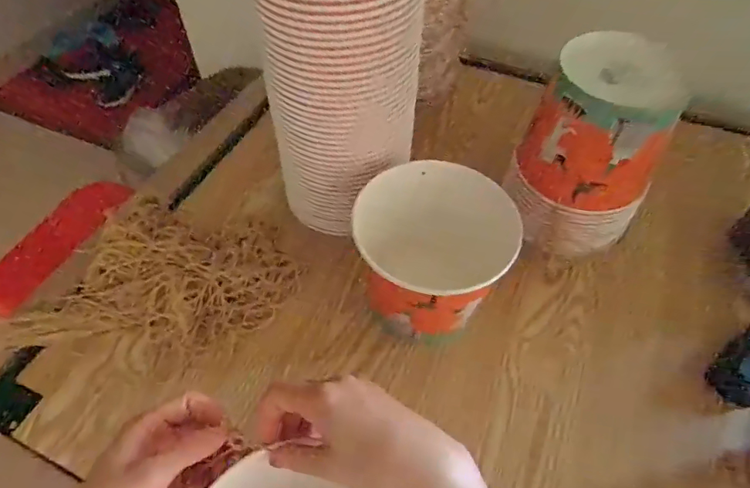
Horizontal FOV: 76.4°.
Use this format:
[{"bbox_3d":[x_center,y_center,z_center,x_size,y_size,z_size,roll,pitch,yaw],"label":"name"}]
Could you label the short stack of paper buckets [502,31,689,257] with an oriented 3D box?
[{"bbox_3d":[0.245,-0.103,0.548,0.156,0.225,0.156,25,56,16],"label":"short stack of paper buckets"}]

